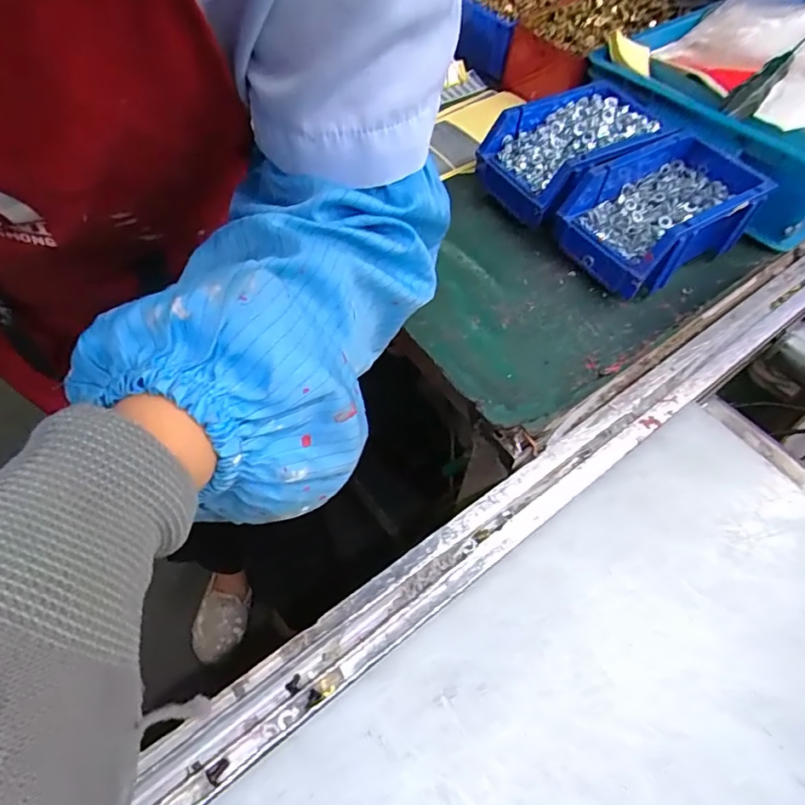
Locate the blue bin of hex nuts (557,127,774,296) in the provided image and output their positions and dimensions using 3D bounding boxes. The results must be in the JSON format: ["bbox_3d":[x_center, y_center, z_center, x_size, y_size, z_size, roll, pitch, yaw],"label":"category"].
[{"bbox_3d":[0.224,-0.168,0.477,0.155,0.063,0.114,-29,62,-21],"label":"blue bin of hex nuts"}]

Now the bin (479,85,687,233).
[{"bbox_3d":[0.158,-0.242,0.520,0.158,0.066,0.104,-27,62,-20],"label":"bin"}]

